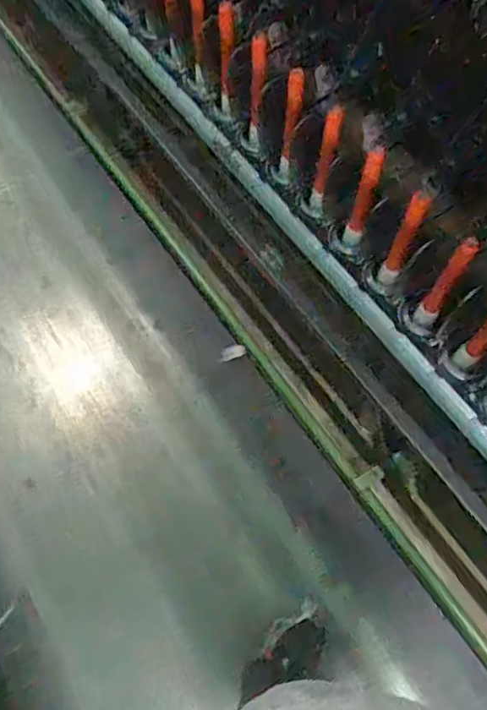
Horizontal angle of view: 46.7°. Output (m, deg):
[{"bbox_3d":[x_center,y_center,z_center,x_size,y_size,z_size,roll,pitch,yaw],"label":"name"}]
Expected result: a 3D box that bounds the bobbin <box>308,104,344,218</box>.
[{"bbox_3d":[0.098,-0.229,0.680,0.020,0.143,0.018,16,49,7],"label":"bobbin"}]

